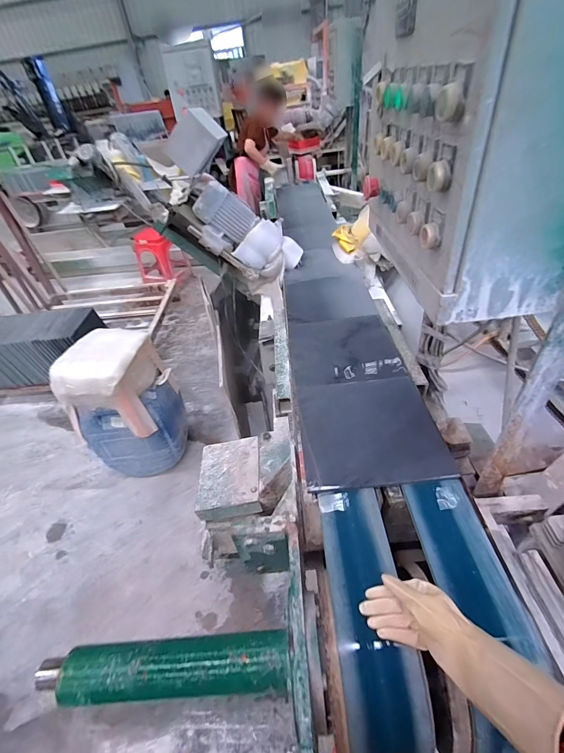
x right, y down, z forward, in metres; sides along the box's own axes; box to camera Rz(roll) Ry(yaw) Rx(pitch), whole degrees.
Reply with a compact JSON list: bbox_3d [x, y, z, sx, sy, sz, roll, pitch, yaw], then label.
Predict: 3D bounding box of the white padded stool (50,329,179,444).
[{"bbox_3d":[-0.710,0.023,1.473,0.352,0.342,0.339,2,43,11],"label":"white padded stool"}]

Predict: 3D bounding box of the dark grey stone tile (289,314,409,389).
[{"bbox_3d":[0.182,-0.088,1.059,0.308,0.013,0.335,-8,40,4],"label":"dark grey stone tile"}]

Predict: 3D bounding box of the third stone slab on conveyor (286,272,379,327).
[{"bbox_3d":[0.174,-0.301,1.317,0.312,0.010,0.319,-8,42,3],"label":"third stone slab on conveyor"}]

